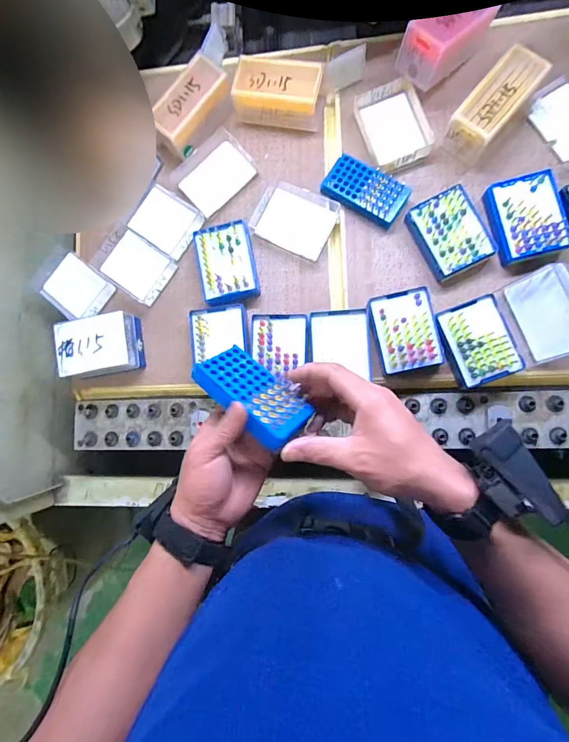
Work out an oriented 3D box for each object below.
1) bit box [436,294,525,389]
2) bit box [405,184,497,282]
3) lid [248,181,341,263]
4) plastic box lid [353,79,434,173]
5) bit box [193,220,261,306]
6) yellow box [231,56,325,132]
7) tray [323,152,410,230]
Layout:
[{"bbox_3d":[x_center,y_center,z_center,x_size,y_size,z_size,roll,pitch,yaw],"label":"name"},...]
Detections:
[{"bbox_3d":[0.250,-0.038,0.479,0.076,0.035,0.105,-19,84,5],"label":"bit box"},{"bbox_3d":[0.221,-0.182,0.494,0.079,0.034,0.105,-26,83,5],"label":"bit box"},{"bbox_3d":[0.016,-0.221,0.535,0.110,0.017,0.091,25,89,8],"label":"lid"},{"bbox_3d":[0.156,-0.347,0.525,0.089,0.022,0.119,-16,84,6],"label":"plastic box lid"},{"bbox_3d":[-0.082,-0.152,0.526,0.077,0.027,0.105,-10,84,6],"label":"bit box"},{"bbox_3d":[-0.010,-0.400,0.536,0.122,0.060,0.065,14,88,8],"label":"yellow box"},{"bbox_3d":[0.113,-0.253,0.516,0.113,0.029,0.061,29,90,8],"label":"tray"}]

